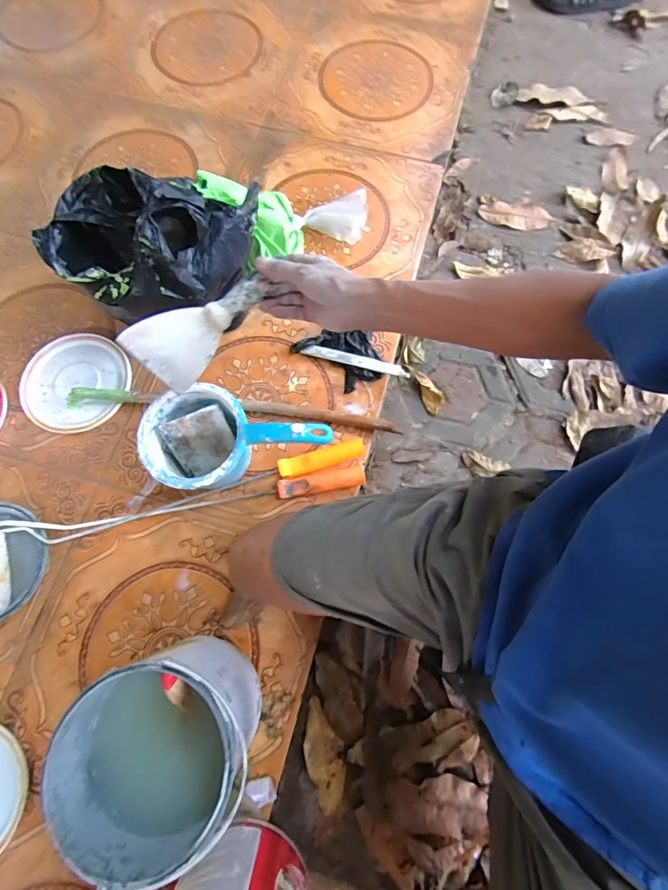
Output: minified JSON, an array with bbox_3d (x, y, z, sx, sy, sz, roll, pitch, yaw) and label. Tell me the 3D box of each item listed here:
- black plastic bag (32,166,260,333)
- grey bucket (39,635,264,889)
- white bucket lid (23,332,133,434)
[{"bbox_3d":[-0.254,-0.295,0.568,0.259,0.108,0.193,4,74,2],"label":"black plastic bag"},{"bbox_3d":[-0.186,0.335,0.472,0.177,0.189,0.175,0,74,1],"label":"grey bucket"},{"bbox_3d":[-0.438,-0.110,0.694,0.174,0.013,0.174,0,74,0],"label":"white bucket lid"}]

